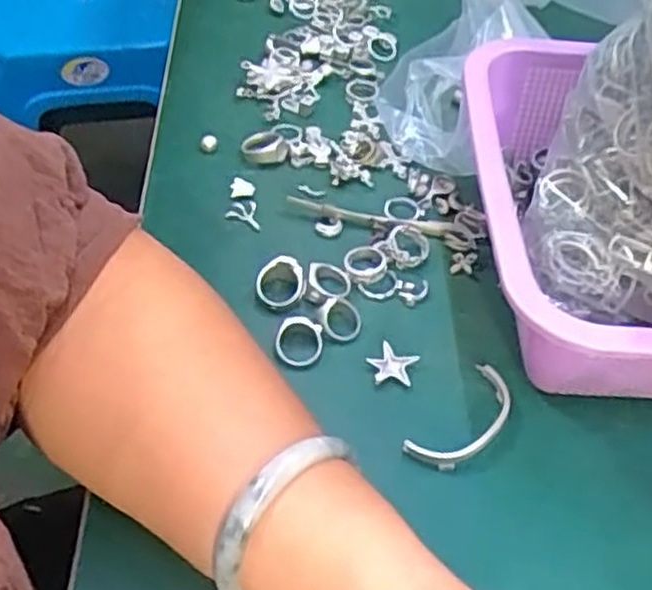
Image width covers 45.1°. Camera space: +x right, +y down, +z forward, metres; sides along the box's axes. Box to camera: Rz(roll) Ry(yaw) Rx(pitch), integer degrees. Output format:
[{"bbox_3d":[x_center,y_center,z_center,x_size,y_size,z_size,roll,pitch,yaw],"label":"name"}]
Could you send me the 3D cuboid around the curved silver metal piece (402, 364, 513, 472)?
[{"bbox_3d":[0.065,0.058,0.366,0.027,0.006,0.064,36,56,24],"label":"curved silver metal piece"}]

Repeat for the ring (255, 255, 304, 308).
[{"bbox_3d":[-0.024,-0.006,0.412,0.025,0.013,0.027,0,82,1],"label":"ring"}]

